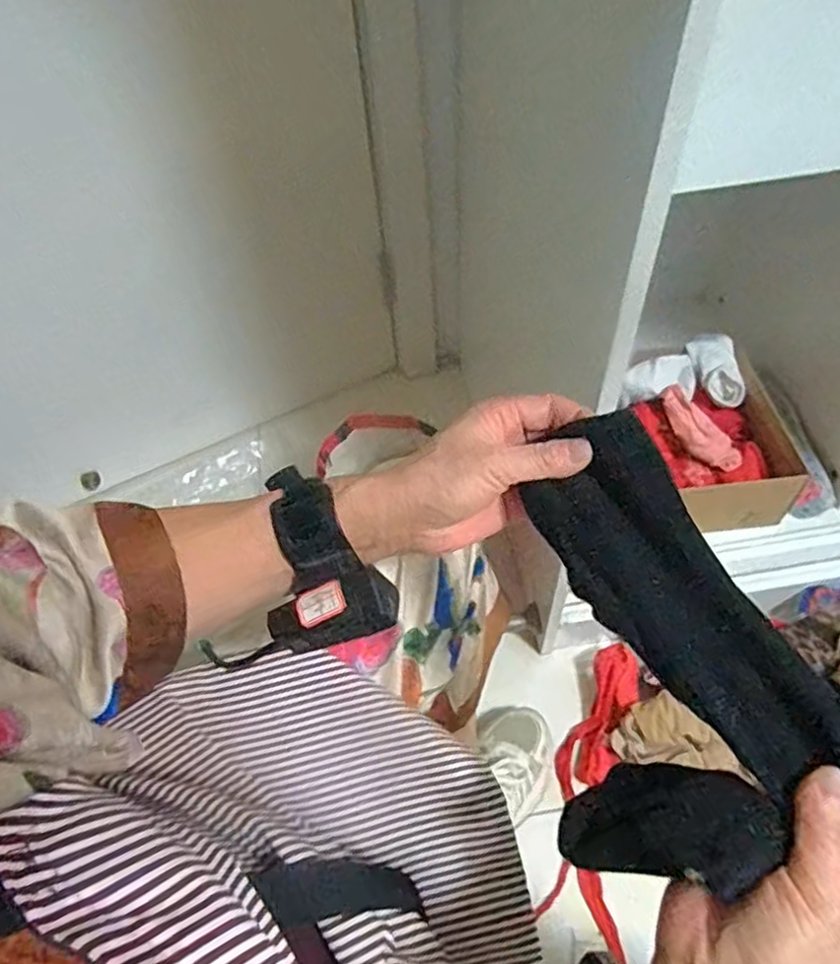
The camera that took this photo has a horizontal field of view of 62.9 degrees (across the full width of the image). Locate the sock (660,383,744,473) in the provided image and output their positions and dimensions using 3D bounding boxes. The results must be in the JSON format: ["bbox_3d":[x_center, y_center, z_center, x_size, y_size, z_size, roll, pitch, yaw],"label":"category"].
[{"bbox_3d":[0.384,-0.069,0.947,0.140,0.031,0.049,46,66,-2],"label":"sock"}]

